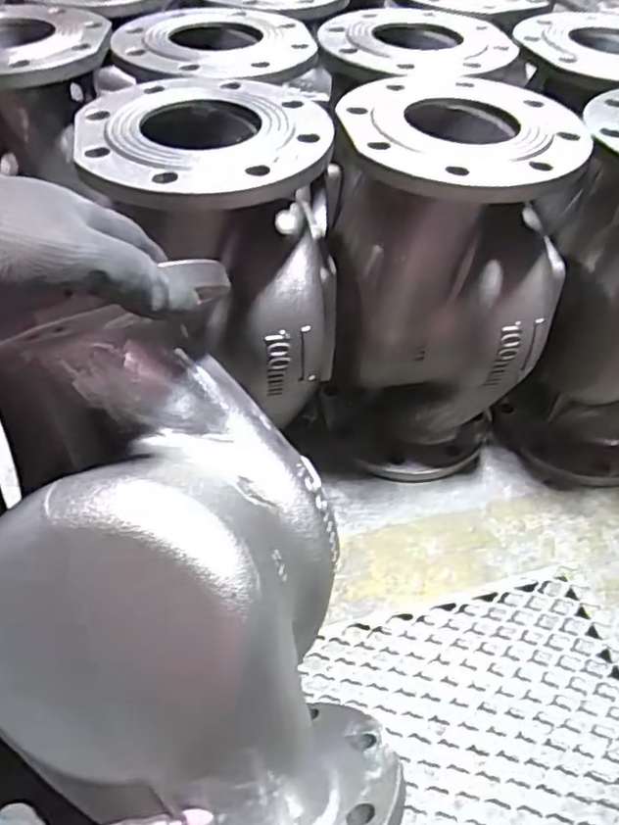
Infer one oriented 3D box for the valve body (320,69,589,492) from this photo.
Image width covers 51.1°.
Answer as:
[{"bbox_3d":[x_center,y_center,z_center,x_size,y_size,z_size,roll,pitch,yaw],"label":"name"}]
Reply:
[{"bbox_3d":[0.127,-0.116,0.681,0.222,0.376,0.200,8,48,5],"label":"valve body"}]

